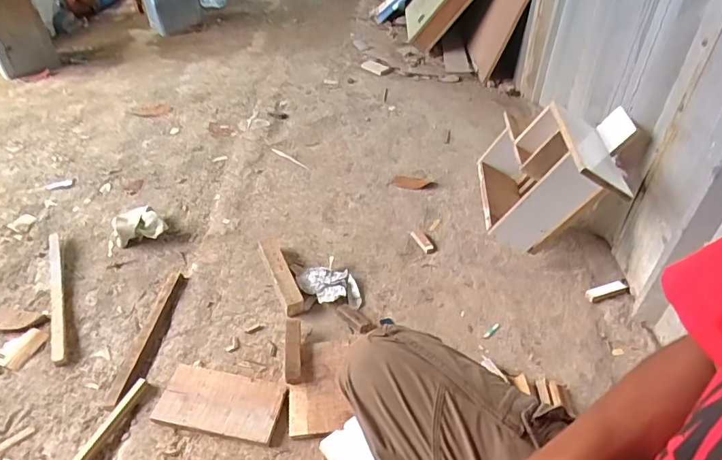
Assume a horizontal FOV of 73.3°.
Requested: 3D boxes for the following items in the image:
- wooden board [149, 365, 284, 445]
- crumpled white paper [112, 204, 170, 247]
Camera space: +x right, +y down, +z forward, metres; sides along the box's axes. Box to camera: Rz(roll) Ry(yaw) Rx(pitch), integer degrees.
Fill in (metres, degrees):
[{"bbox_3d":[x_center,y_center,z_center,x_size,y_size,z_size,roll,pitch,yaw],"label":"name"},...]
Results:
[{"bbox_3d":[-0.267,0.330,0.926,0.230,0.025,0.119,8,41,10],"label":"wooden board"},{"bbox_3d":[-0.589,-0.009,1.302,0.134,0.070,0.098,-13,42,-13],"label":"crumpled white paper"}]

